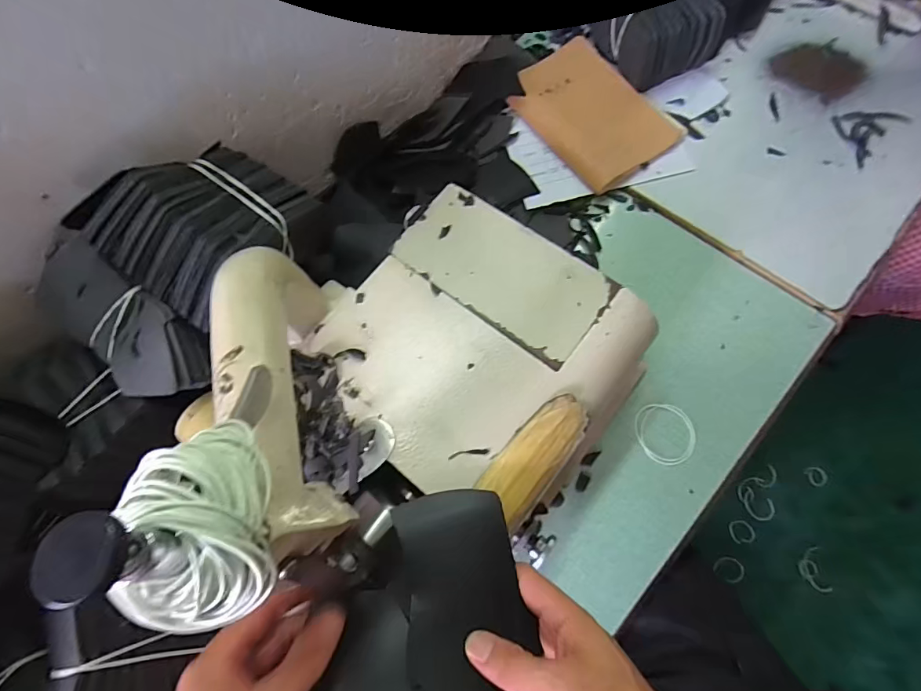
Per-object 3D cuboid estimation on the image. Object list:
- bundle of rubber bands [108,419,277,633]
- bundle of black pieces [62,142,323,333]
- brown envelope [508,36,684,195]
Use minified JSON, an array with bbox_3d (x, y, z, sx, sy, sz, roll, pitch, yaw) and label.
[{"bbox_3d":[-0.094,0.063,0.163,0.048,0.035,0.074,2,73,5],"label":"bundle of rubber bands"},{"bbox_3d":[-0.199,-0.100,0.354,0.118,0.061,0.143,35,78,14],"label":"bundle of black pieces"},{"bbox_3d":[0.164,-0.298,0.584,0.136,0.030,0.203,-36,73,-7],"label":"brown envelope"}]

